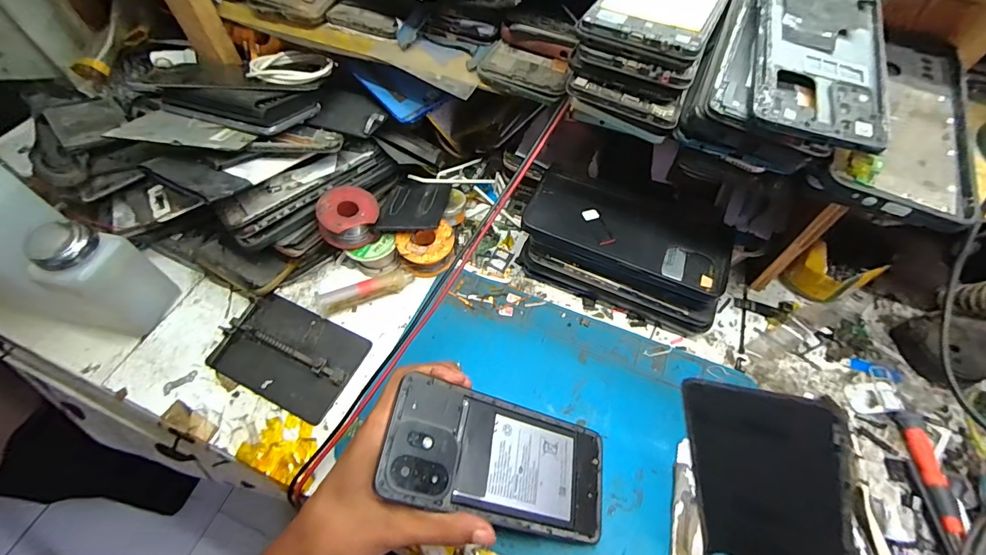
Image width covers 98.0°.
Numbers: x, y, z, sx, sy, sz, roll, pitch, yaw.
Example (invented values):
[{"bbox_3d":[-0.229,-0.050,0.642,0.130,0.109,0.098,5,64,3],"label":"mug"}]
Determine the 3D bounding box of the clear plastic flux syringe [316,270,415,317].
[{"bbox_3d":[-0.115,0.013,0.392,0.084,0.024,0.014,-21,61,-13],"label":"clear plastic flux syringe"}]

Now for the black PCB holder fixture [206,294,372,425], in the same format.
[{"bbox_3d":[-0.174,0.063,0.366,0.117,0.014,0.078,23,61,13],"label":"black PCB holder fixture"}]

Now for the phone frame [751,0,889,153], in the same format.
[{"bbox_3d":[0.194,-0.145,0.252,0.075,0.007,0.155,17,71,2],"label":"phone frame"}]

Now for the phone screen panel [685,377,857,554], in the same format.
[{"bbox_3d":[0.142,0.116,0.224,0.004,0.126,0.070,-23,17,-41],"label":"phone screen panel"}]

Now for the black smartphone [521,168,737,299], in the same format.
[{"bbox_3d":[0.115,-0.043,0.362,0.167,0.012,0.088,23,61,13],"label":"black smartphone"}]

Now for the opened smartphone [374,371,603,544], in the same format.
[{"bbox_3d":[0.009,0.120,0.282,0.159,0.007,0.074,24,57,-20],"label":"opened smartphone"}]

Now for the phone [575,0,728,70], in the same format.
[{"bbox_3d":[0.119,-0.186,0.289,0.072,0.014,0.147,27,57,16],"label":"phone"}]

